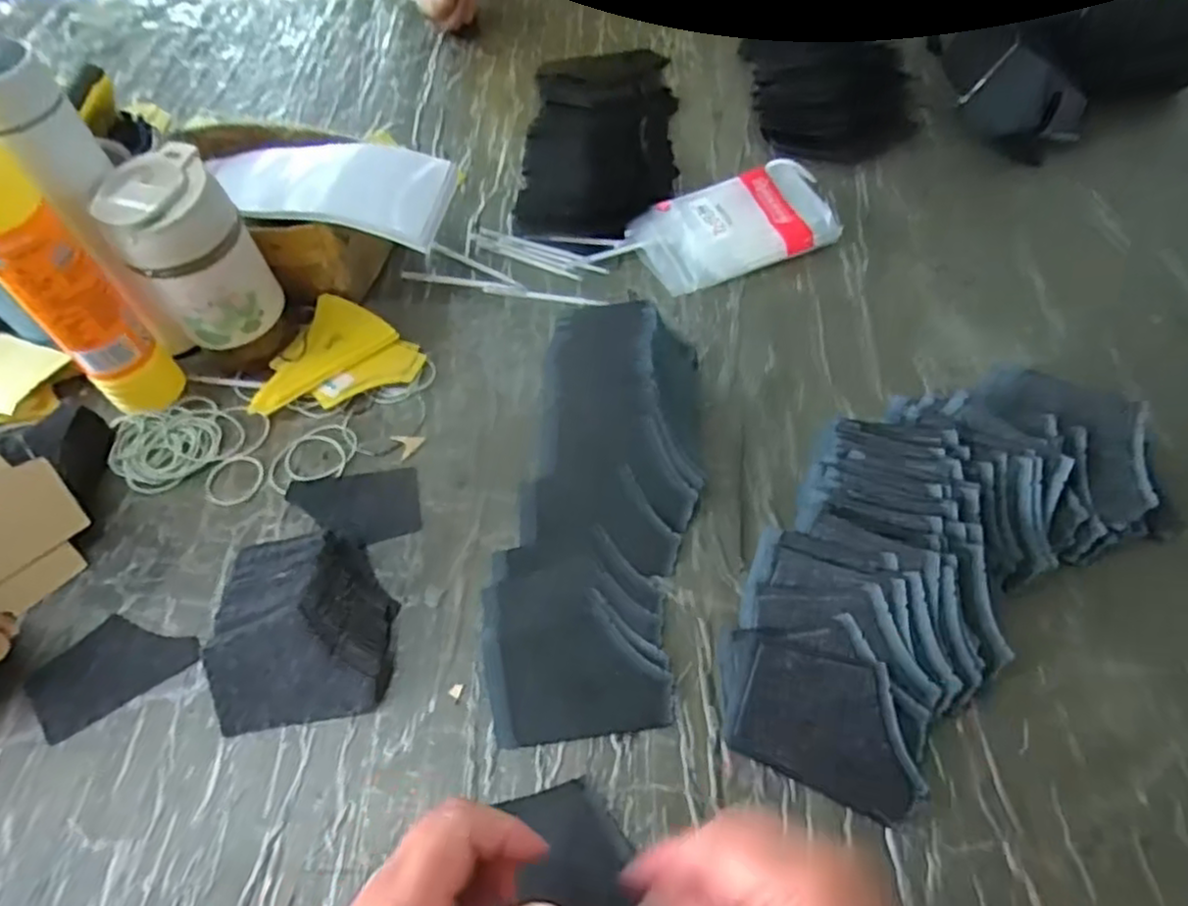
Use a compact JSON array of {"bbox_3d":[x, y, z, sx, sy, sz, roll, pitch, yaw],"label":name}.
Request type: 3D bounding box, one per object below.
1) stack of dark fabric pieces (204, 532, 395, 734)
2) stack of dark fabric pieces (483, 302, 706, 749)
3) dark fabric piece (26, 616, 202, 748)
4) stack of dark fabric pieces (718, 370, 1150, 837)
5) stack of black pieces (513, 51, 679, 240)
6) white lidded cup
[{"bbox_3d":[-0.180,0.105,0.429,0.101,0.037,0.111,-10,53,-2],"label":"stack of dark fabric pieces"},{"bbox_3d":[0.004,0.030,0.455,0.119,0.058,0.289,7,54,11],"label":"stack of dark fabric pieces"},{"bbox_3d":[-0.306,0.135,0.440,0.090,0.005,0.062,-37,59,-20],"label":"dark fabric piece"},{"bbox_3d":[0.196,0.056,0.419,0.309,0.055,0.164,-36,58,-20],"label":"stack of dark fabric pieces"},{"bbox_3d":[0.007,-0.327,0.720,0.148,0.033,0.304,0,54,6],"label":"stack of black pieces"},{"bbox_3d":[-0.292,-0.139,0.519,0.081,0.143,0.073,-29,59,-16],"label":"white lidded cup"}]

